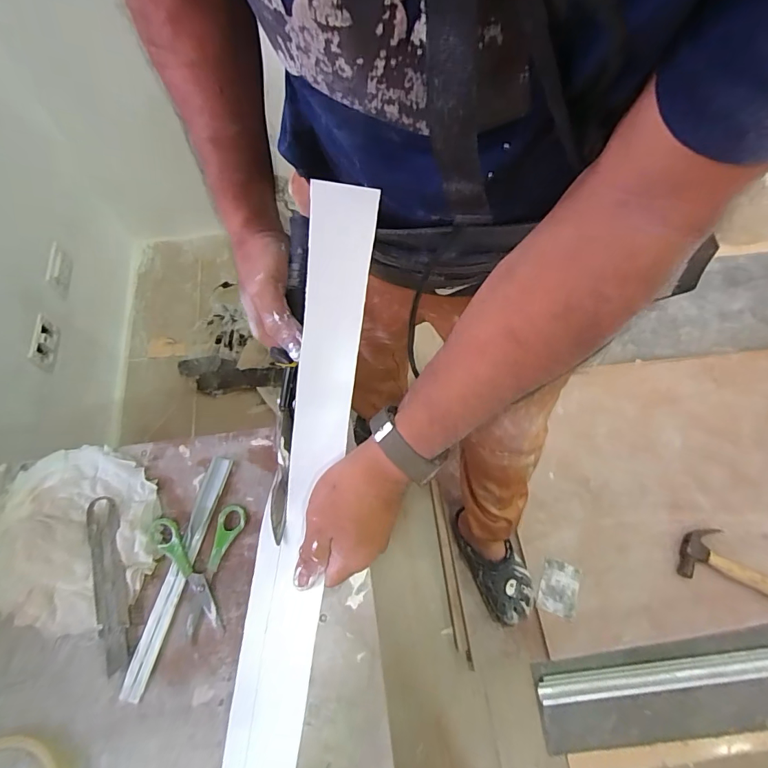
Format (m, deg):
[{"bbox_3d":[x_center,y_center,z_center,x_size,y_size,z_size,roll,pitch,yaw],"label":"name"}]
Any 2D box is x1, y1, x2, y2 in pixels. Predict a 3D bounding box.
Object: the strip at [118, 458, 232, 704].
[{"bbox_3d":[-0.201,0.181,0.436,0.019,0.008,0.223,13,65,5],"label":"strip"}]

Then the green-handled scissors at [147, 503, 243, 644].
[{"bbox_3d":[-0.178,0.181,0.430,0.086,0.018,0.112,-12,65,-6],"label":"green-handled scissors"}]

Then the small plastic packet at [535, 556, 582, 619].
[{"bbox_3d":[0.363,0.424,0.923,0.076,0.005,0.101,17,73,13],"label":"small plastic packet"}]

